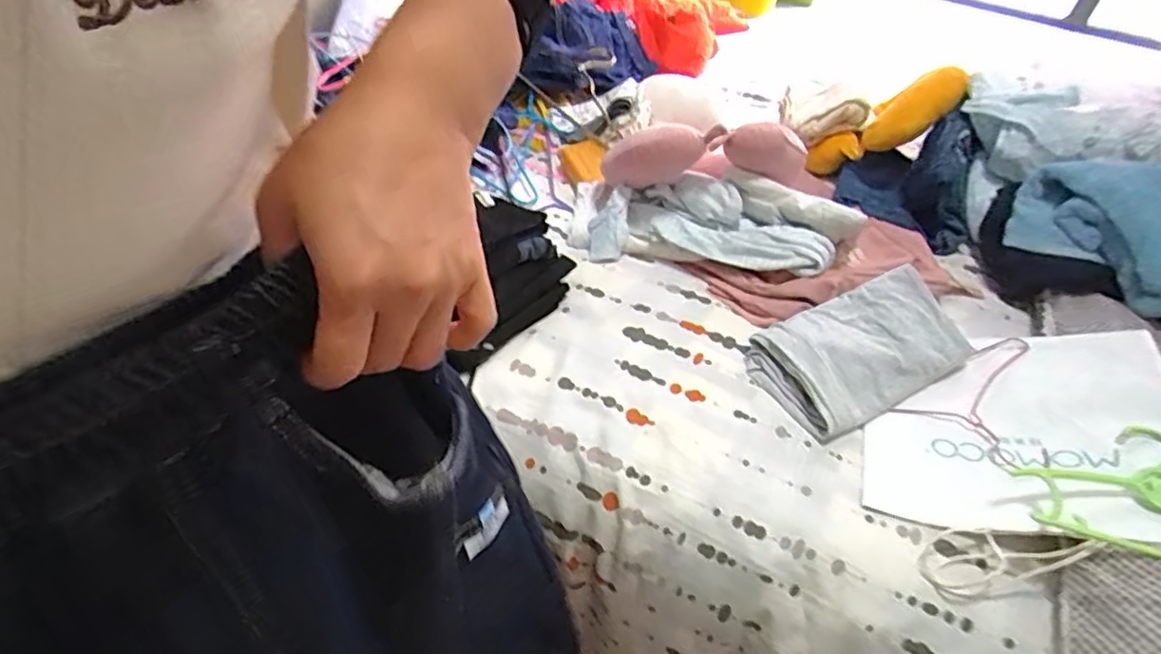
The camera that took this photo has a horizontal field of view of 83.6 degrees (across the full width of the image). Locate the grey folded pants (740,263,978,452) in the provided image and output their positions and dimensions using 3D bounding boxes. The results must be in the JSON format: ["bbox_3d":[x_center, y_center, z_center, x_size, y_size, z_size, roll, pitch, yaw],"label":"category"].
[{"bbox_3d":[0.352,0.021,0.809,0.280,0.062,0.152,-19,48,-27],"label":"grey folded pants"}]

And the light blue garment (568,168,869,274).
[{"bbox_3d":[0.170,-0.159,0.936,0.416,0.090,0.131,6,40,18],"label":"light blue garment"}]

